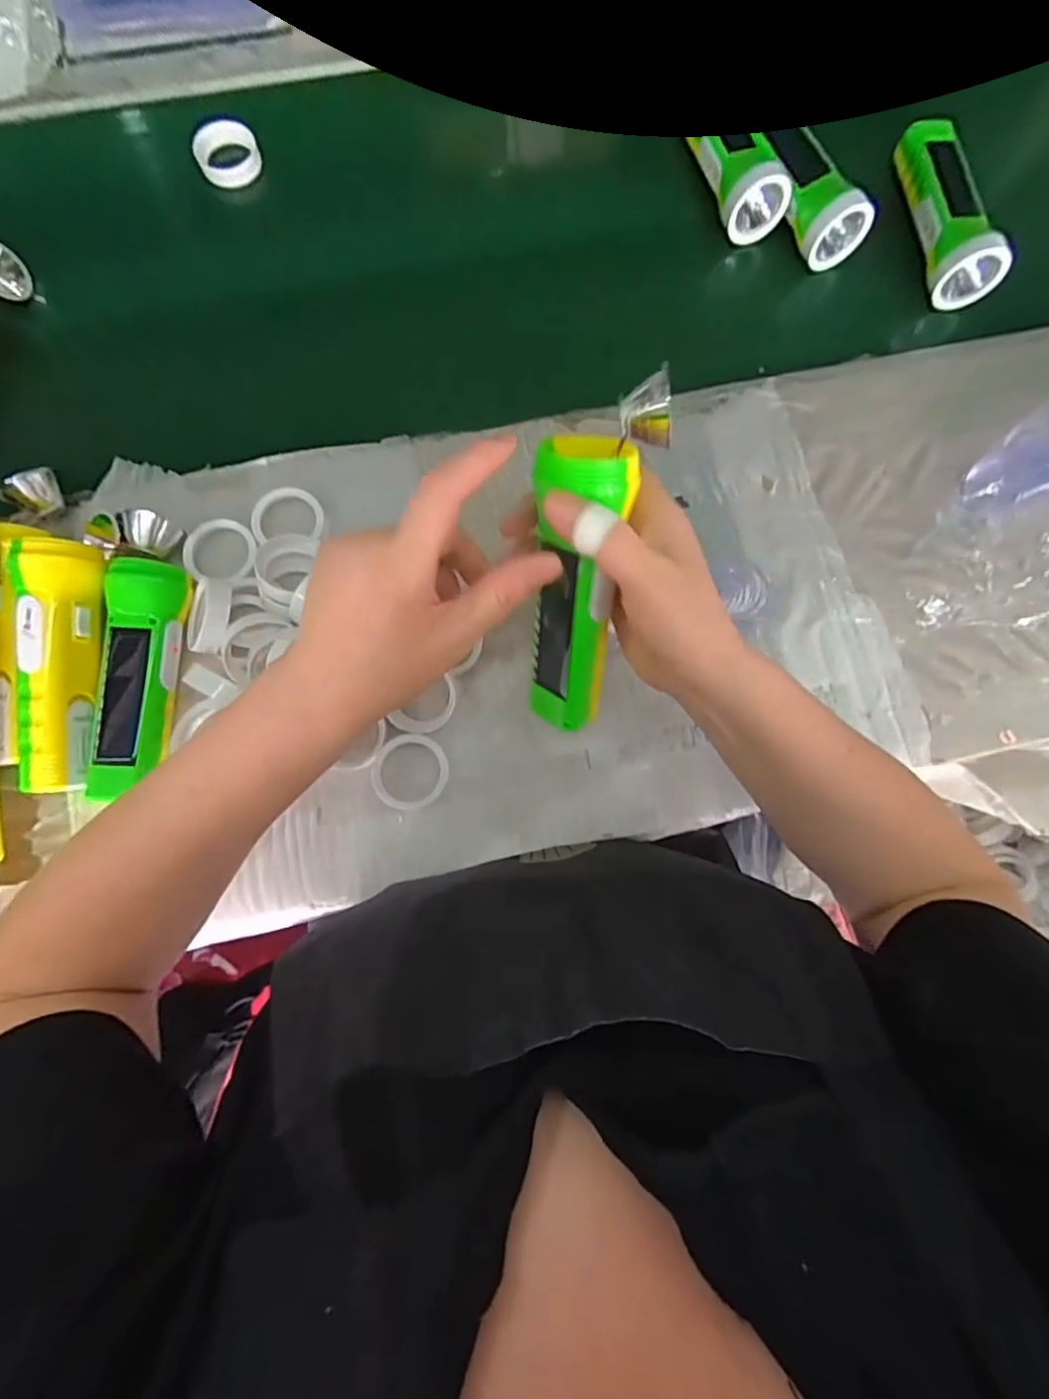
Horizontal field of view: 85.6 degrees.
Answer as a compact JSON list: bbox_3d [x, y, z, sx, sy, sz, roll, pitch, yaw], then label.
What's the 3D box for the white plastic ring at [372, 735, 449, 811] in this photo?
[{"bbox_3d":[-0.081,0.052,0.405,0.053,0.012,0.052,0,82,-3],"label":"white plastic ring"}]

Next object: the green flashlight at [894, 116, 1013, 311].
[{"bbox_3d":[0.337,-0.389,0.449,0.044,0.053,0.143,-11,85,-4],"label":"green flashlight"}]

